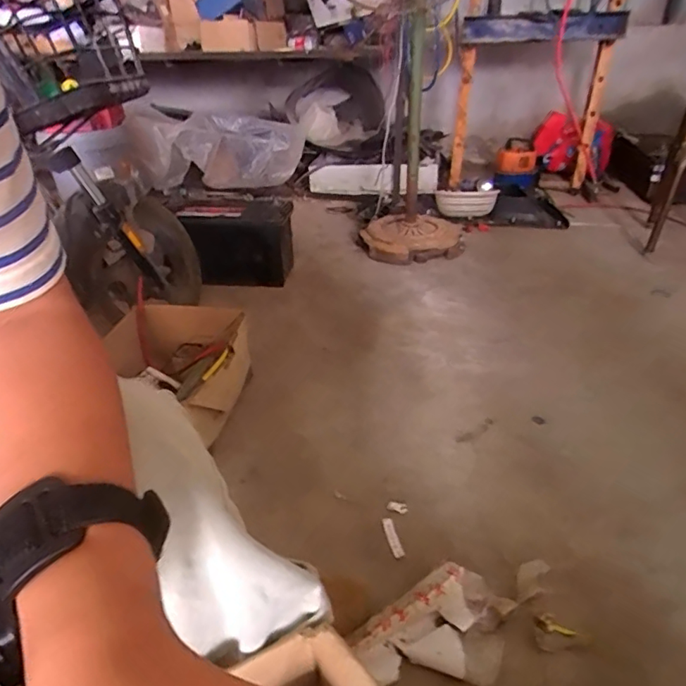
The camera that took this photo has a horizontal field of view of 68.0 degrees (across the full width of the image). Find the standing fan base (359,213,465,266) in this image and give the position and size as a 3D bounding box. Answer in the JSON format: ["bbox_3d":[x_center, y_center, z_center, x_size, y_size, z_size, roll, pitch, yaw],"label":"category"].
[{"bbox_3d":[0.232,-0.358,1.721,0.340,0.075,0.310,4,33,7],"label":"standing fan base"}]

